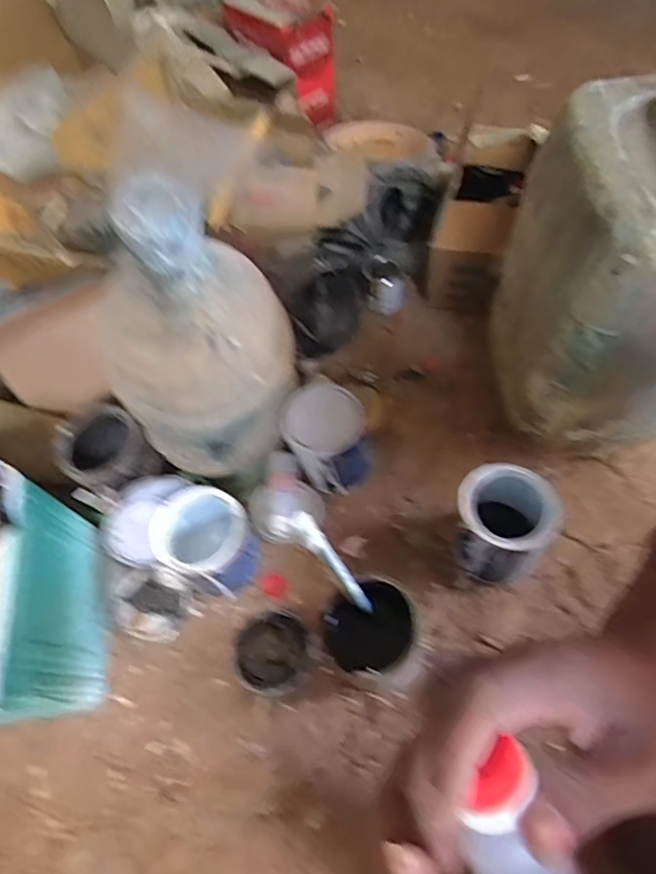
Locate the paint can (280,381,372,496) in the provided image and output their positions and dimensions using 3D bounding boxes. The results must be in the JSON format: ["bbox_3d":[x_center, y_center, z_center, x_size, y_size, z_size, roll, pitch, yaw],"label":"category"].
[{"bbox_3d":[0.000,0.007,0.765,0.119,0.134,0.102,31,67,17],"label":"paint can"}]

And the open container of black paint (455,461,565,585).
[{"bbox_3d":[0.214,0.113,0.693,0.110,0.143,0.109,-1,61,1],"label":"open container of black paint"}]

